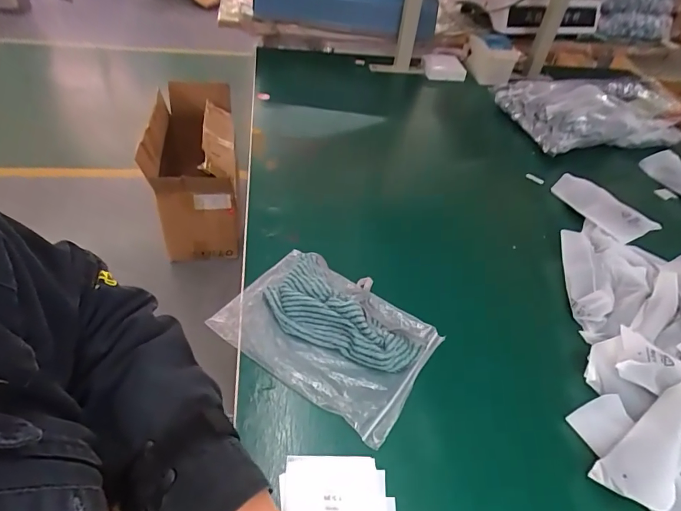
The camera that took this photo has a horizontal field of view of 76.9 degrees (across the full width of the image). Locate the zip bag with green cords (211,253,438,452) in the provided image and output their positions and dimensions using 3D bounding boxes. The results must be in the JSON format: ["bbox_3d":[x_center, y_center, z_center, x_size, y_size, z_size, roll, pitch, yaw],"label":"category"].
[{"bbox_3d":[-0.013,0.070,0.446,0.208,0.032,0.146,28,48,20],"label":"zip bag with green cords"}]

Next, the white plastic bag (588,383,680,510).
[{"bbox_3d":[0.286,0.149,0.365,0.153,0.041,0.045,-23,52,-28],"label":"white plastic bag"}]

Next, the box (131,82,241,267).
[{"bbox_3d":[-0.558,-0.314,1.656,0.299,0.424,0.681,-5,45,-13],"label":"box"}]

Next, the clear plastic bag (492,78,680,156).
[{"bbox_3d":[0.498,-0.274,0.840,0.317,0.092,0.179,-7,46,-15],"label":"clear plastic bag"}]

